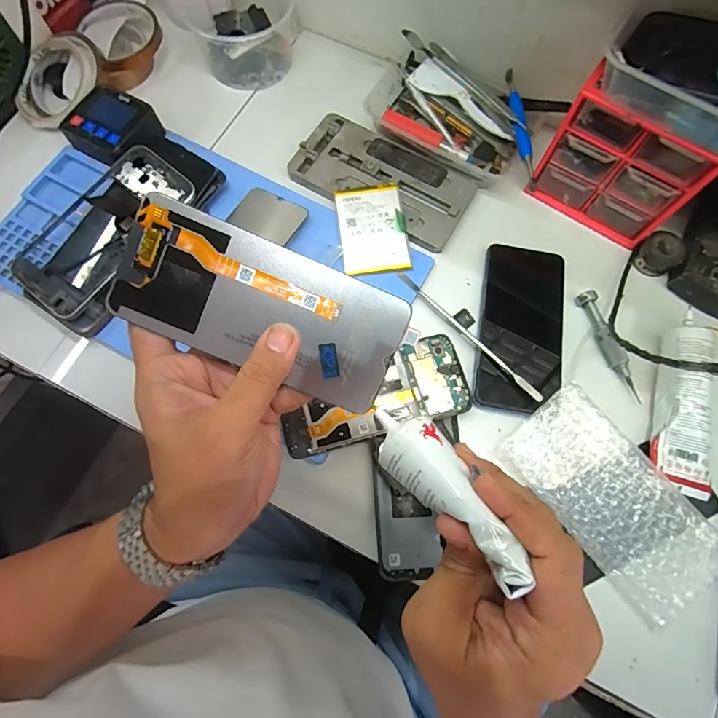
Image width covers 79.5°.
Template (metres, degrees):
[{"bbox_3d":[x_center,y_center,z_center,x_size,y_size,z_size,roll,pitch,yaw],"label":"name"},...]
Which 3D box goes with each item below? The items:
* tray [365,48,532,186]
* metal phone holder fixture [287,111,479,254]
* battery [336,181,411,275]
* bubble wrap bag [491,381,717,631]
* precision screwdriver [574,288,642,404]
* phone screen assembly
[{"bbox_3d":[0.094,-0.253,0.445,0.159,0.039,0.102,32,75,9],"label":"tray"},{"bbox_3d":[0.025,-0.184,0.442,0.177,0.017,0.093,30,74,8],"label":"metal phone holder fixture"},{"bbox_3d":[0.013,-0.127,0.414,0.062,0.005,0.093,-7,74,-2],"label":"battery"},{"bbox_3d":[0.202,0.113,0.345,0.085,0.025,0.174,-38,77,-12],"label":"bubble wrap bag"},{"bbox_3d":[0.227,-0.013,0.389,0.015,0.014,0.106,-16,73,-6],"label":"precision screwdriver"},{"bbox_3d":[-0.054,-0.028,0.240,0.153,0.004,0.070,23,95,-6],"label":"phone screen assembly"}]

